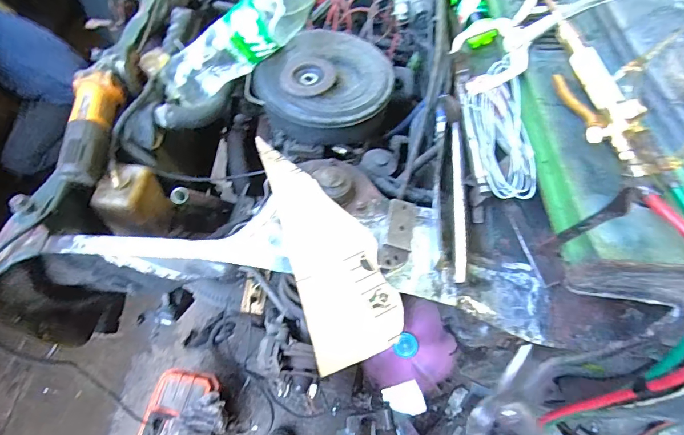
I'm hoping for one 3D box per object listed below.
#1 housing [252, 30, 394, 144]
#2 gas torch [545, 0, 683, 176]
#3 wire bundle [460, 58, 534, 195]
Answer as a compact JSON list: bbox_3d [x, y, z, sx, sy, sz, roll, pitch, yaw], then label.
[{"bbox_3d":[-0.030,-0.246,0.714,0.234,0.088,0.237,0,59,0],"label":"housing"},{"bbox_3d":[0.337,-0.189,0.535,0.061,0.059,0.344,-8,59,-5],"label":"gas torch"},{"bbox_3d":[0.228,-0.133,0.567,0.078,0.042,0.220,-3,72,-2],"label":"wire bundle"}]

